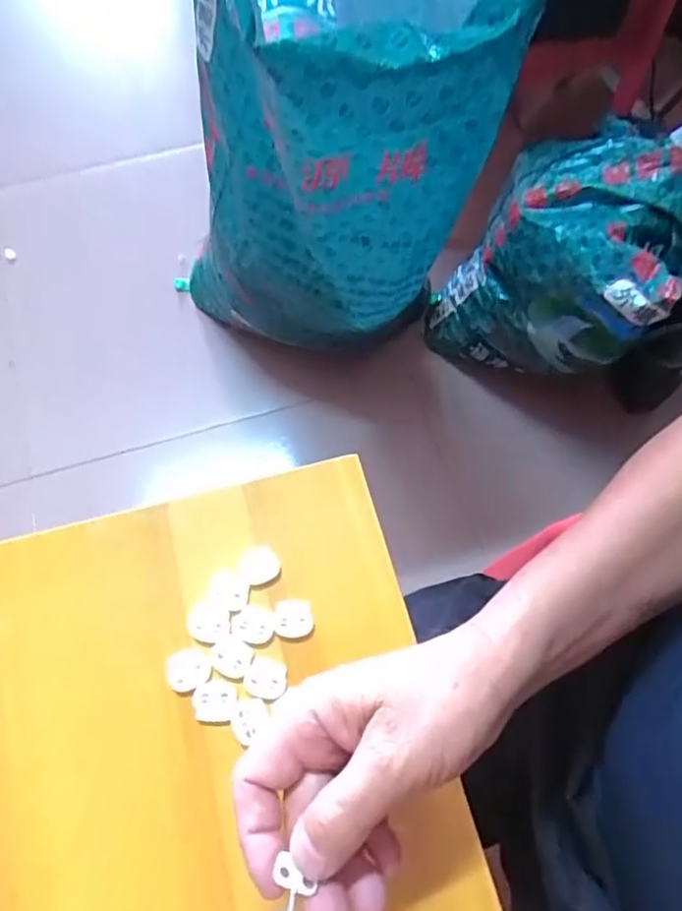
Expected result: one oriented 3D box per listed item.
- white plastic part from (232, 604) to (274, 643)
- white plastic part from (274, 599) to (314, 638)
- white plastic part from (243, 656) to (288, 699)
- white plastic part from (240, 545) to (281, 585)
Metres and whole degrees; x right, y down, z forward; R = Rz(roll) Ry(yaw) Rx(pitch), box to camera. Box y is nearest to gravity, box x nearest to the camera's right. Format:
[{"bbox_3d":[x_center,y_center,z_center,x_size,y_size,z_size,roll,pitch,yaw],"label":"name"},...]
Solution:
[{"bbox_3d":[-0.050,0.095,0.345,0.024,0.004,0.019,16,67,6],"label":"white plastic part"},{"bbox_3d":[-0.027,0.092,0.348,0.022,0.004,0.020,4,67,1],"label":"white plastic part"},{"bbox_3d":[-0.041,0.121,0.334,0.022,0.004,0.019,19,68,7],"label":"white plastic part"},{"bbox_3d":[-0.048,0.064,0.359,0.023,0.004,0.021,0,67,-1],"label":"white plastic part"}]

